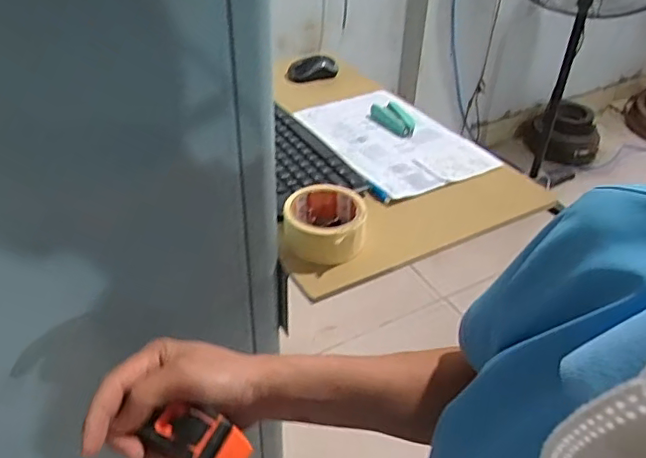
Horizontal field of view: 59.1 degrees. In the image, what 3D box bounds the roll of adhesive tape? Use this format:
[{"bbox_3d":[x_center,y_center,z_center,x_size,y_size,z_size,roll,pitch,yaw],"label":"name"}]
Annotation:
[{"bbox_3d":[0.001,-0.001,0.690,0.098,0.054,0.104,2,40,-1],"label":"roll of adhesive tape"}]

